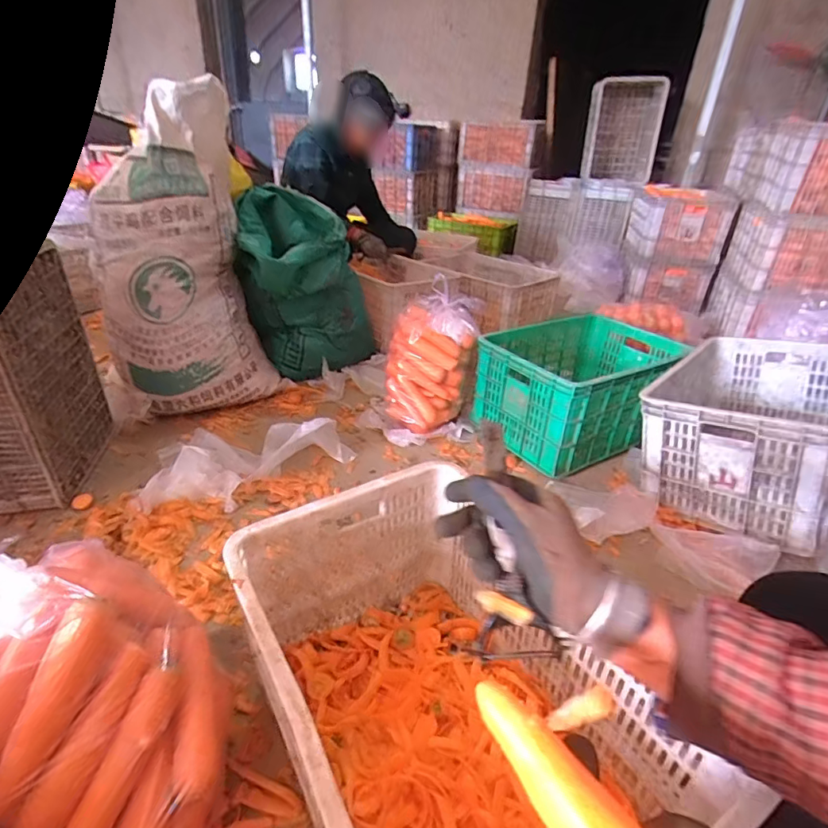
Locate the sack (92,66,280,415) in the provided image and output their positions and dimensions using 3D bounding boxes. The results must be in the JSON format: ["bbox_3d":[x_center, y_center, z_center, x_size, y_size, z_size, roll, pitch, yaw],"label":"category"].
[{"bbox_3d":[-0.603,-0.380,1.251,0.403,0.730,0.195,-12,33,-25],"label":"sack"}]

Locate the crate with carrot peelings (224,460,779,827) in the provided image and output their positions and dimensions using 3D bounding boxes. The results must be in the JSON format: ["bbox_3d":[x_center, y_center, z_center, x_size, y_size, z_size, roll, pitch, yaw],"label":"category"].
[{"bbox_3d":[0.021,0.345,0.584,0.335,0.266,0.505,-15,34,-28],"label":"crate with carrot peelings"}]

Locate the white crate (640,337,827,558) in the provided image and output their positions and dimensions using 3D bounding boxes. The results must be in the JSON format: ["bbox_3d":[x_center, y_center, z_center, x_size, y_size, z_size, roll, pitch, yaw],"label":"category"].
[{"bbox_3d":[0.765,0.015,1.123,0.365,0.259,0.514,24,36,32],"label":"white crate"}]

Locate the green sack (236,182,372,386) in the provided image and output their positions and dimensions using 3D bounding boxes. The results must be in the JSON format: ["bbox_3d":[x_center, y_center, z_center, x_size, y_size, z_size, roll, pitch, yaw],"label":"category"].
[{"bbox_3d":[-0.330,-0.403,1.547,0.410,0.492,0.314,-11,32,-22],"label":"green sack"}]

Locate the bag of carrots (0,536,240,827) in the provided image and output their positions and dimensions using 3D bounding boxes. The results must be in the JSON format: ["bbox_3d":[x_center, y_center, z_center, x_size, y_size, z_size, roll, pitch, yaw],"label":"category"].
[{"bbox_3d":[-0.387,0.325,0.571,0.349,0.259,0.243,10,31,12],"label":"bag of carrots"}]

